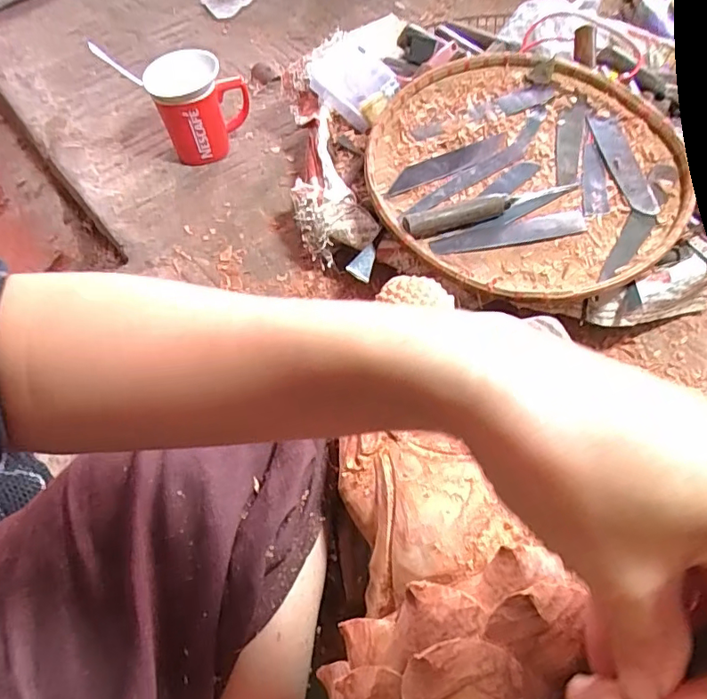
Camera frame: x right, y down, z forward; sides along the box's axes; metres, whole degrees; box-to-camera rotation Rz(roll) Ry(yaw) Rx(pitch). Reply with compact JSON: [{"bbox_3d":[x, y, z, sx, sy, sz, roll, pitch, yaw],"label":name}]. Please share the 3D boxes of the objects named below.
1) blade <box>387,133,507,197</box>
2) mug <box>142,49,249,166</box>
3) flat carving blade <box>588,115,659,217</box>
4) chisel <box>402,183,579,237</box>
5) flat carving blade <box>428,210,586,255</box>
[{"bbox_3d":[0.094,-0.188,0.511,0.137,0.004,0.025,-23,62,-12],"label":"blade"},{"bbox_3d":[-0.197,-0.316,0.675,0.120,0.107,0.089,-15,61,-7],"label":"mug"},{"bbox_3d":[0.263,-0.182,0.500,0.026,0.004,0.130,-6,60,-2],"label":"flat carving blade"},{"bbox_3d":[0.129,-0.135,0.476,0.176,0.017,0.020,-19,61,-9],"label":"chisel"},{"bbox_3d":[0.144,-0.106,0.471,0.143,0.004,0.025,-12,61,-6],"label":"flat carving blade"}]

